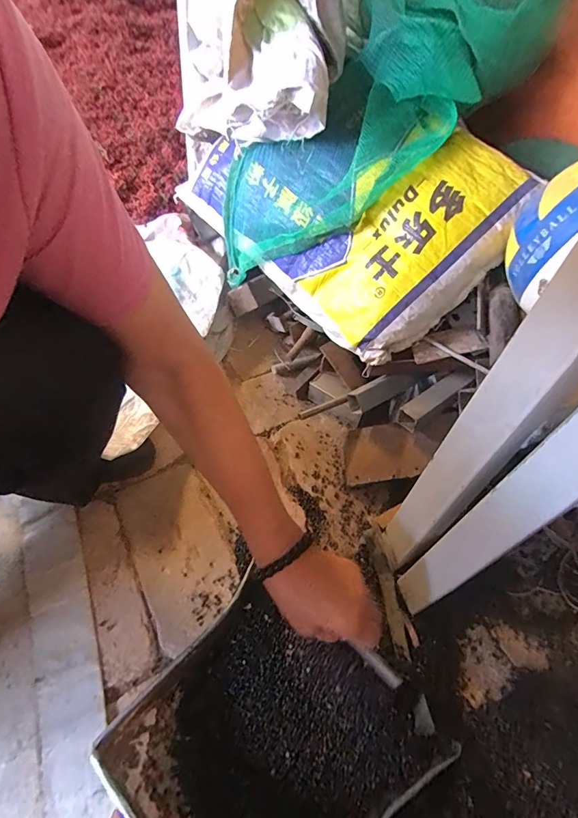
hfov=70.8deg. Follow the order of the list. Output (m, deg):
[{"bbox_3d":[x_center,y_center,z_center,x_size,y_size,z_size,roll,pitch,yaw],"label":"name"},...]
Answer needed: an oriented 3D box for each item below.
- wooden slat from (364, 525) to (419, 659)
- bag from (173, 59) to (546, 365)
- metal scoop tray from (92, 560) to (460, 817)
[{"bbox_3d":[0.121,0.211,0.478,0.026,0.025,0.143,-9,70,-12],"label":"wooden slat"},{"bbox_3d":[0.064,-0.310,0.595,0.463,0.315,0.084,46,25,14],"label":"bag"},{"bbox_3d":[-0.015,0.309,0.383,0.233,0.049,0.227,-35,61,-29],"label":"metal scoop tray"}]

